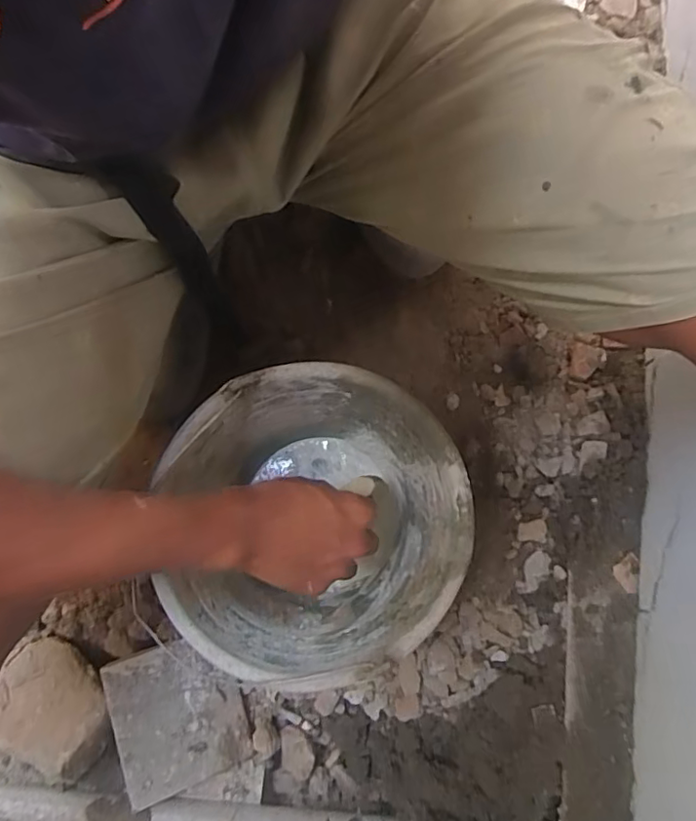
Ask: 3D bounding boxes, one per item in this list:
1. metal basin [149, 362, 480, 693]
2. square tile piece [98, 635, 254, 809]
[{"bbox_3d":[-0.033,0.104,0.521,0.247,0.154,0.242,0,76,-1],"label":"metal basin"},{"bbox_3d":[-0.164,0.298,0.564,0.118,0.013,0.135,-13,87,-28],"label":"square tile piece"}]

